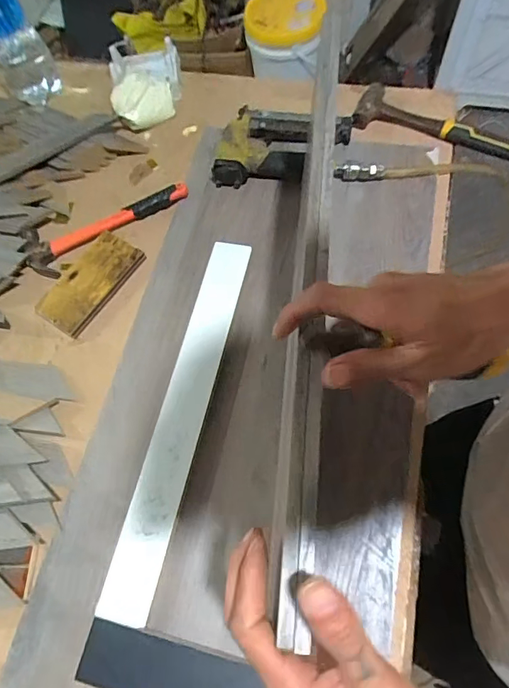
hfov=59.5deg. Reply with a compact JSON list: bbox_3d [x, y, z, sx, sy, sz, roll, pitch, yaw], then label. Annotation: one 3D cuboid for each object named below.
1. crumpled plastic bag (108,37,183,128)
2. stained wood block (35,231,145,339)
[{"bbox_3d":[-0.186,-0.452,0.768,0.119,0.043,0.174,-7,66,0],"label":"crumpled plastic bag"},{"bbox_3d":[-0.229,-0.087,0.622,0.086,0.019,0.152,34,72,16],"label":"stained wood block"}]

